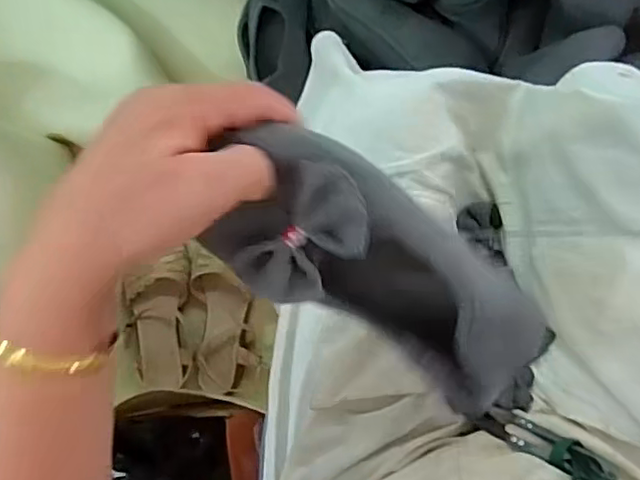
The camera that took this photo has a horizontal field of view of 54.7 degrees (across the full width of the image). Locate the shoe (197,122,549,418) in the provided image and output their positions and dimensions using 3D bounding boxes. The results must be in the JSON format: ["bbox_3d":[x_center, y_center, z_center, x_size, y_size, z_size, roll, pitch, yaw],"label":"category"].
[{"bbox_3d":[0.031,0.018,0.335,0.201,0.057,0.082,37,93,-28],"label":"shoe"}]

